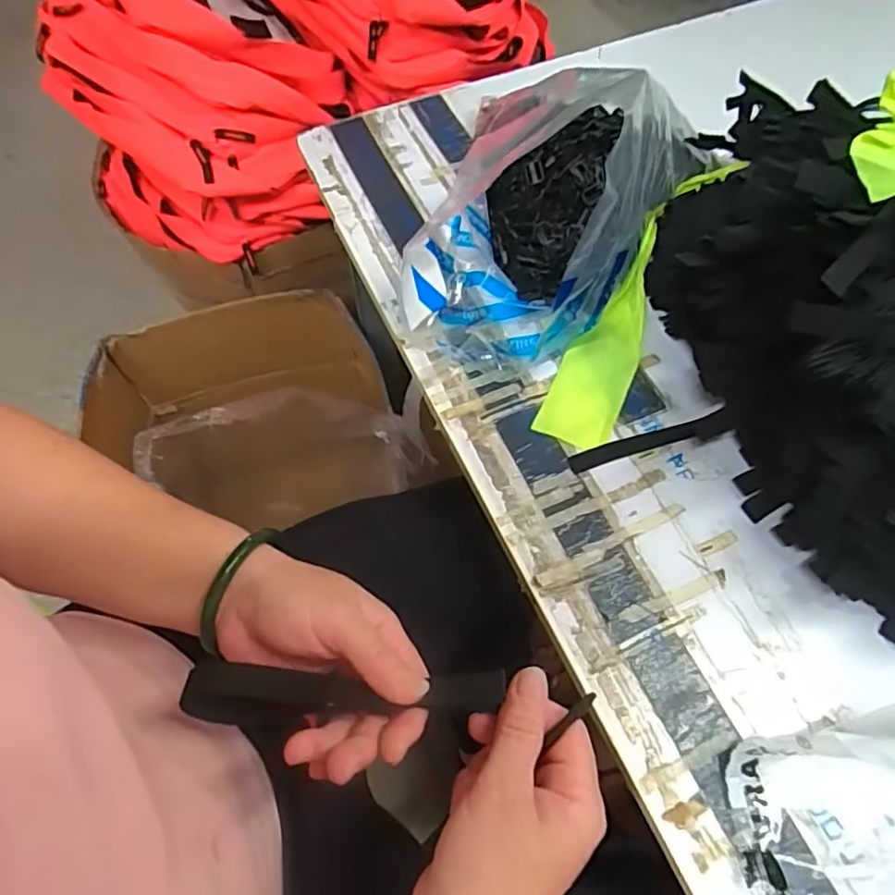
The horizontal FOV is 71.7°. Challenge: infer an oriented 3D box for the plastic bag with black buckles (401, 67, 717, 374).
[{"bbox_3d":[0.086,-0.208,0.483,0.152,0.185,0.276,29,65,15],"label":"plastic bag with black buckles"}]

